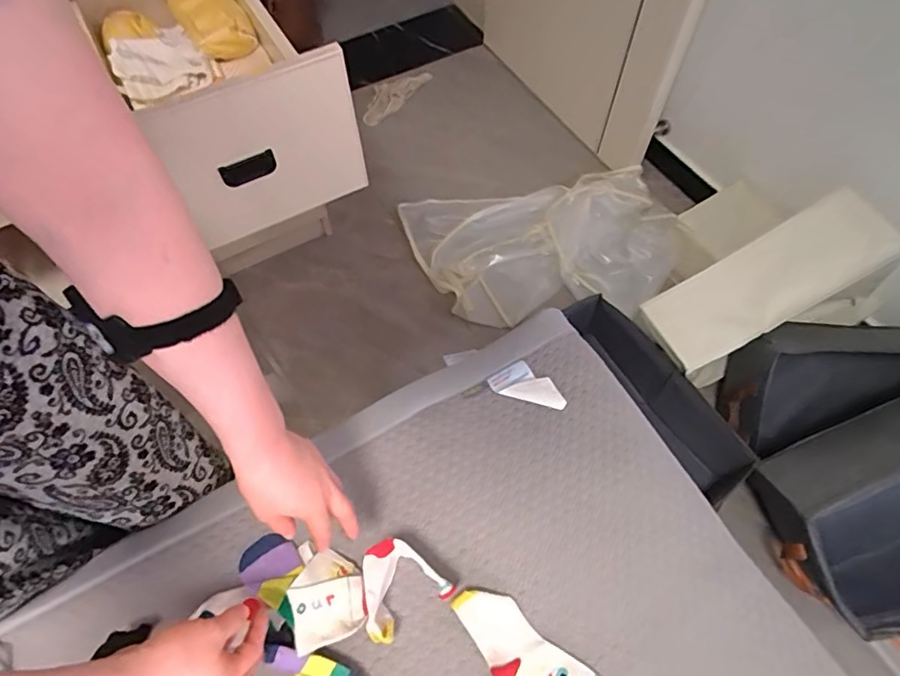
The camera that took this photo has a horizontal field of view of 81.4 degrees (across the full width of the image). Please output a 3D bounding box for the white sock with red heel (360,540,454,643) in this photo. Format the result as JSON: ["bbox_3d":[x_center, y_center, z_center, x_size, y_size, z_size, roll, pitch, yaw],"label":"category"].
[{"bbox_3d":[-0.058,0.268,0.570,0.092,0.057,0.084,-33,64,-15],"label":"white sock with red heel"}]

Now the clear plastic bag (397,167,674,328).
[{"bbox_3d":[0.231,-0.261,1.393,0.660,0.122,0.436,-5,60,-7],"label":"clear plastic bag"}]

